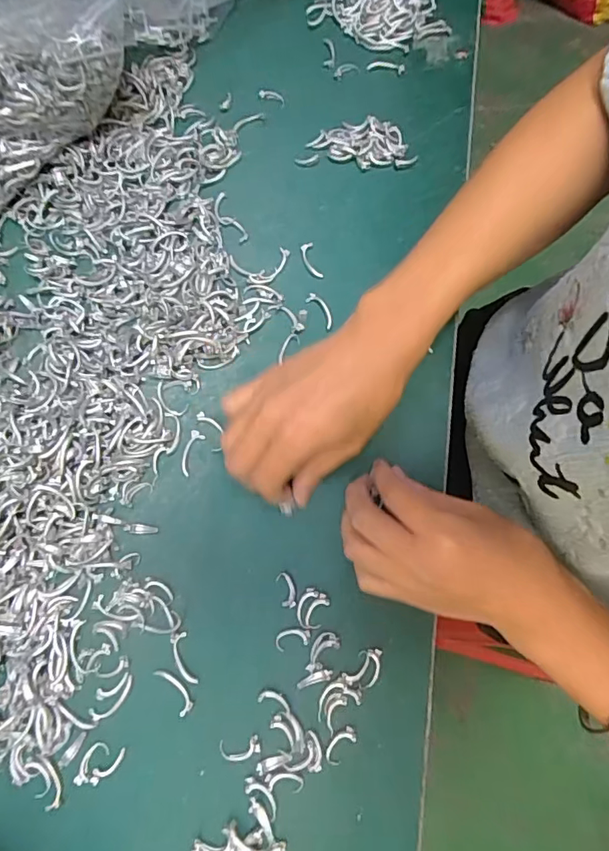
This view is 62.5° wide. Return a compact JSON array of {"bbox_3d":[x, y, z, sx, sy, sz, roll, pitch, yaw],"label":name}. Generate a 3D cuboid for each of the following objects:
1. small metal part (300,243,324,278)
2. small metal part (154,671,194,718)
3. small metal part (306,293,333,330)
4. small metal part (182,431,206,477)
[{"bbox_3d":[0.005,-0.122,0.371,0.010,0.004,0.030,-17,74,-4],"label":"small metal part"},{"bbox_3d":[-0.076,0.153,0.290,0.010,0.004,0.029,-39,76,-10],"label":"small metal part"},{"bbox_3d":[0.012,-0.083,0.358,0.010,0.004,0.031,-32,75,-9],"label":"small metal part"},{"bbox_3d":[-0.076,0.018,0.332,0.010,0.004,0.030,21,75,7],"label":"small metal part"}]

